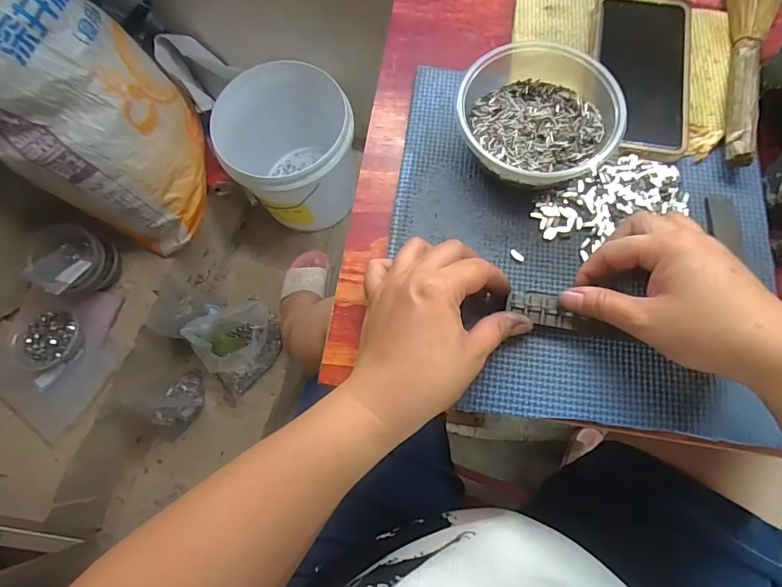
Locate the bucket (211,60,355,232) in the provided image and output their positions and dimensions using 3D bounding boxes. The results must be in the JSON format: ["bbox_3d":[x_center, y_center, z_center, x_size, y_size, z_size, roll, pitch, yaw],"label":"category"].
[{"bbox_3d":[-0.218,-0.316,0.946,0.288,0.254,0.333,-25,74,-6],"label":"bucket"}]

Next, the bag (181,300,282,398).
[{"bbox_3d":[-0.312,0.098,0.886,0.161,0.123,0.166,-31,75,-8],"label":"bag"}]

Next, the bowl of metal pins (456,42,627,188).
[{"bbox_3d":[0.107,-0.141,0.328,0.113,0.047,0.134,4,73,3],"label":"bowl of metal pins"}]

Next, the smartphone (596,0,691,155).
[{"bbox_3d":[0.205,-0.182,0.352,0.071,0.009,0.150,8,73,4],"label":"smartphone"}]

